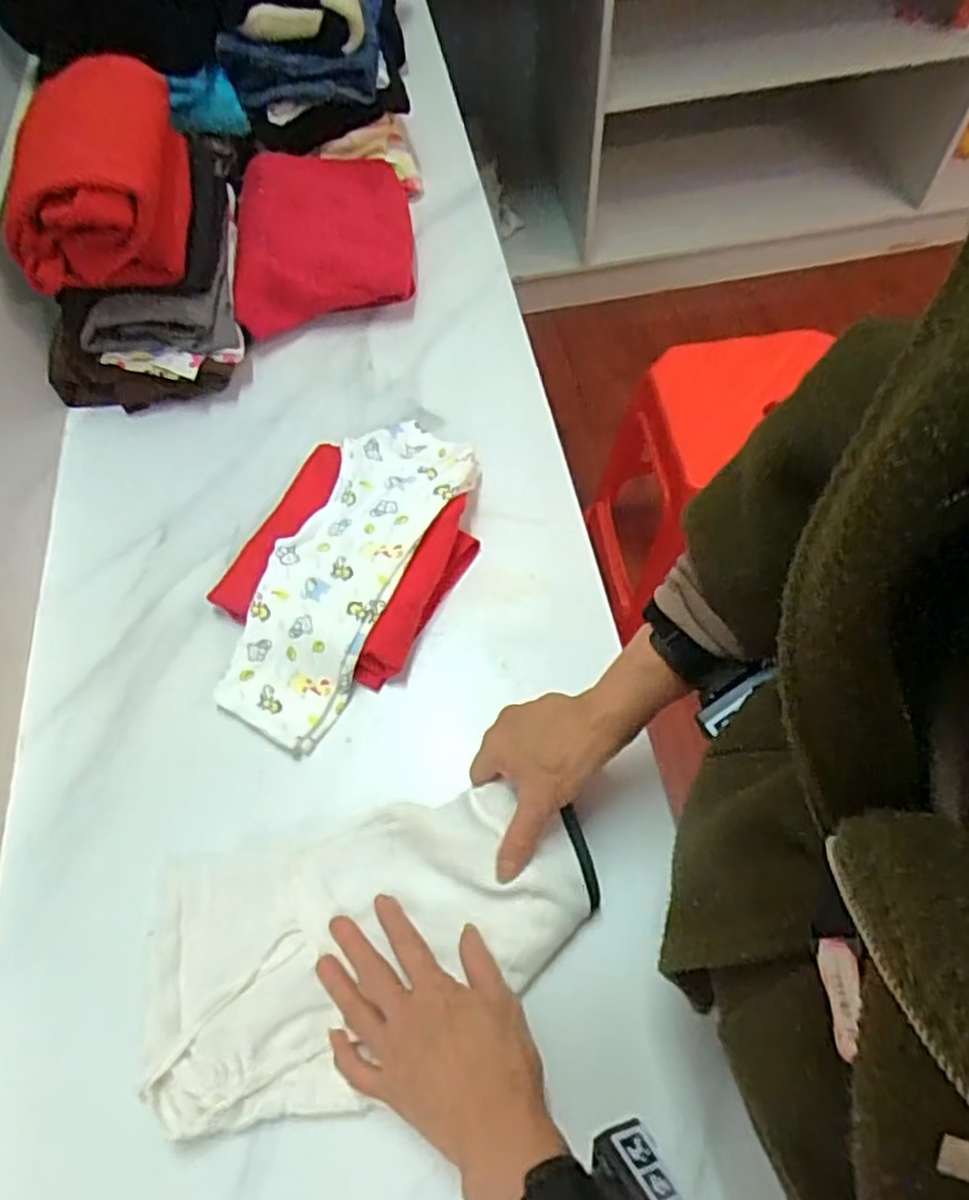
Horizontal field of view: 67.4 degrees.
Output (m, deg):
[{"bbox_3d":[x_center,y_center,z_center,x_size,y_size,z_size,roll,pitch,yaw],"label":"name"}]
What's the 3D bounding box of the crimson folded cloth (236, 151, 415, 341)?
[{"bbox_3d":[-0.172,-0.395,0.797,0.181,0.067,0.243,-6,60,0],"label":"crimson folded cloth"}]

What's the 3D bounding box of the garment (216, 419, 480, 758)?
[{"bbox_3d":[-0.114,-0.034,0.608,0.122,0.056,0.304,23,64,16],"label":"garment"}]

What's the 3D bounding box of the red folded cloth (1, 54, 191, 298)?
[{"bbox_3d":[-0.356,-0.409,0.675,0.133,0.112,0.219,-5,60,1],"label":"red folded cloth"}]

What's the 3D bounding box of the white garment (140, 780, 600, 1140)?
[{"bbox_3d":[-0.069,0.219,0.463,0.280,0.029,0.159,-12,59,0],"label":"white garment"}]

